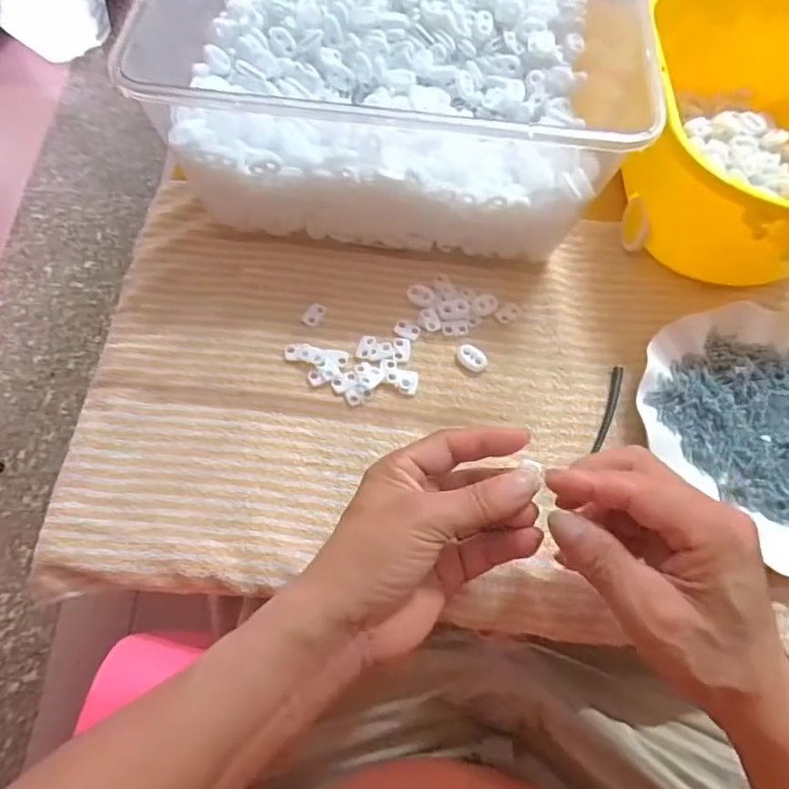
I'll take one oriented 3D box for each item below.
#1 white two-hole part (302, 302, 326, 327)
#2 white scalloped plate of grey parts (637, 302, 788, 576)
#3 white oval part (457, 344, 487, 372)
[{"bbox_3d":[-0.057,-0.058,0.411,0.013,0.004,0.019,24,67,8],"label":"white two-hole part"},{"bbox_3d":[0.261,0.021,0.382,0.159,0.025,0.186,-40,74,-18],"label":"white scalloped plate of grey parts"},{"bbox_3d":[0.054,-0.026,0.401,0.023,0.006,0.016,37,69,13],"label":"white oval part"}]

